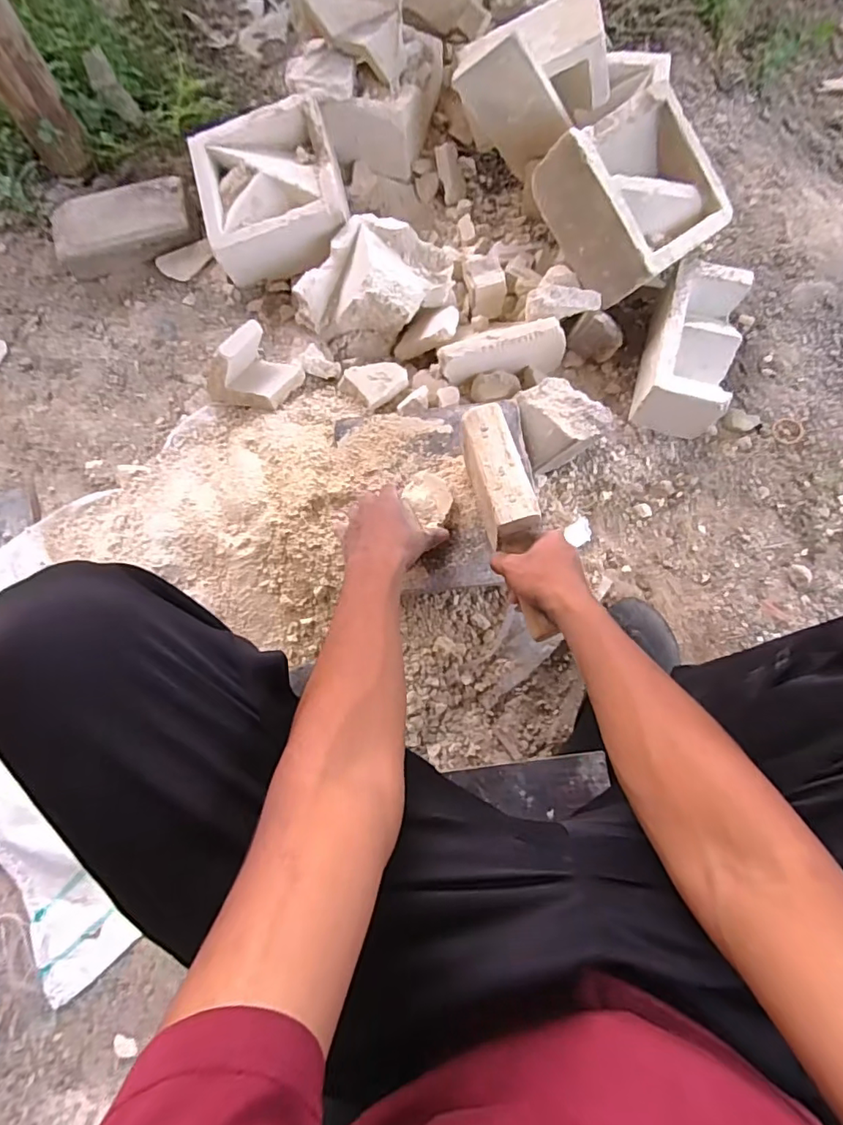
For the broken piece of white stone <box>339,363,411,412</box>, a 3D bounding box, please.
[{"bbox_3d":[-0.068,-0.259,0.754,0.079,0.022,0.077,43,84,10],"label":"broken piece of white stone"}]

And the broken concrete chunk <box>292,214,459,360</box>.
[{"bbox_3d":[-0.059,-0.387,0.776,0.186,0.097,0.173,30,78,10],"label":"broken concrete chunk"}]

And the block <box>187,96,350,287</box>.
[{"bbox_3d":[-0.222,-0.551,0.795,0.208,0.082,0.229,-15,78,0],"label":"block"}]

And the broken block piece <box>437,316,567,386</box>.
[{"bbox_3d":[0.113,-0.289,0.742,0.177,0.066,0.040,-9,76,2],"label":"broken block piece"}]

